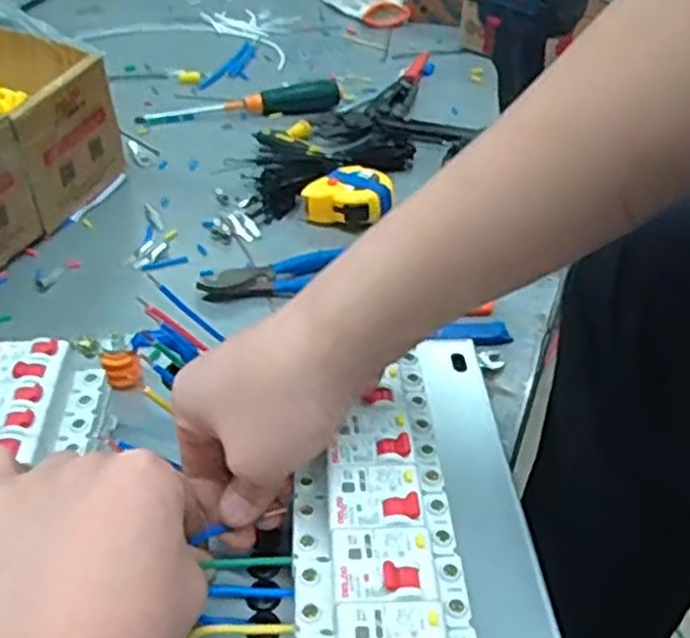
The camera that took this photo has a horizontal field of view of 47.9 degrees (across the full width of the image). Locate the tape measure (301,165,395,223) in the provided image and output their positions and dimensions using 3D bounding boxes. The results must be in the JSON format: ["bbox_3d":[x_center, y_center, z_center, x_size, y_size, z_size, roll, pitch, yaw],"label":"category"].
[{"bbox_3d":[0.009,-0.111,0.707,0.076,0.036,0.062,13,40,15],"label":"tape measure"}]

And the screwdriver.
[{"bbox_3d":[-0.115,-0.247,0.880,0.230,0.026,0.035,-8,39,-12],"label":"screwdriver"}]

